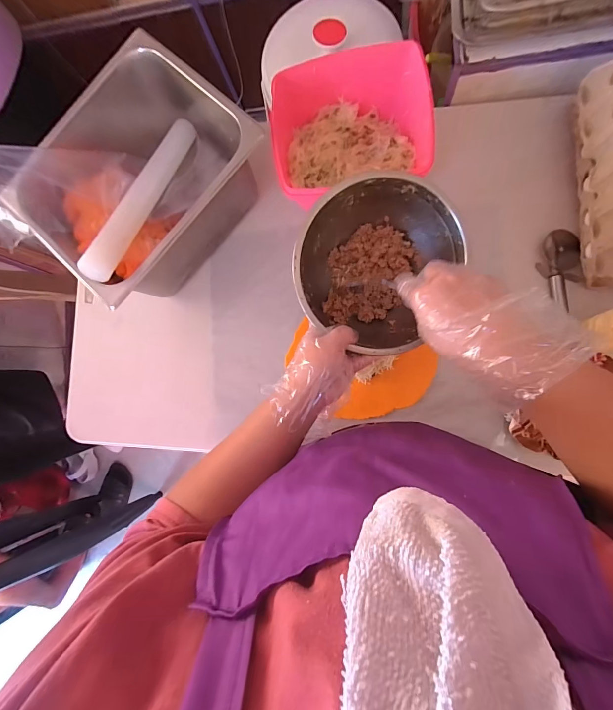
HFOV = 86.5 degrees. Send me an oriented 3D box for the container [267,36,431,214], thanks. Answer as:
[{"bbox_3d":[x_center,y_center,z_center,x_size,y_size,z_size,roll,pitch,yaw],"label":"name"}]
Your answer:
[{"bbox_3d":[0.064,-0.331,0.492,0.209,0.104,0.186,-7,85,8],"label":"container"}]

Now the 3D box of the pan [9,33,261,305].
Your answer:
[{"bbox_3d":[-0.237,-0.260,0.517,0.246,0.174,0.311,41,93,9],"label":"pan"}]

